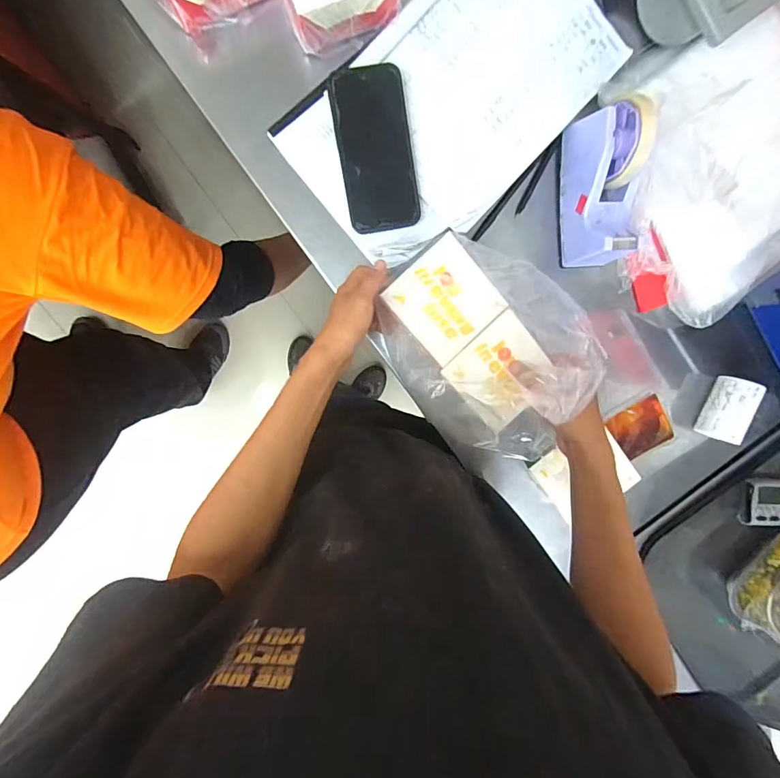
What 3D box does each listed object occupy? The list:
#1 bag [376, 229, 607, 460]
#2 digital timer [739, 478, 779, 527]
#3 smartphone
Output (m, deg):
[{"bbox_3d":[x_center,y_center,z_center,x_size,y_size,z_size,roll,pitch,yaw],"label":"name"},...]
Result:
[{"bbox_3d":[0.113,-0.050,0.490,0.264,0.057,0.188,40,91,-9],"label":"bag"},{"bbox_3d":[0.539,0.161,0.579,0.075,0.016,0.066,3,89,-4],"label":"digital timer"},{"bbox_3d":[-0.014,-0.263,0.454,0.081,0.010,0.162,-10,104,-1],"label":"smartphone"}]

